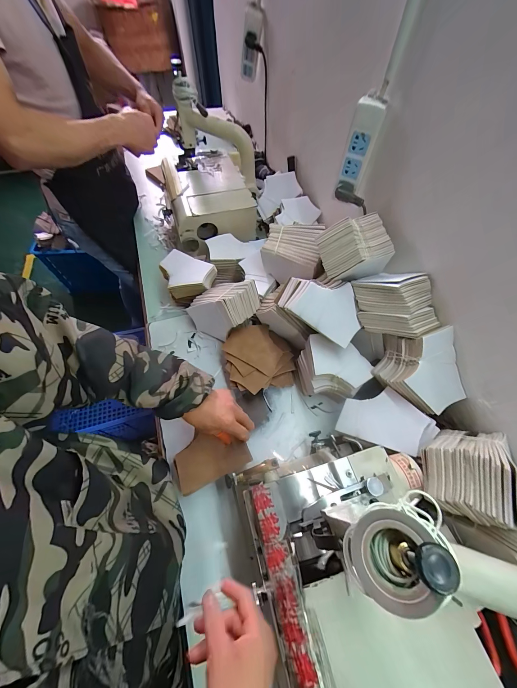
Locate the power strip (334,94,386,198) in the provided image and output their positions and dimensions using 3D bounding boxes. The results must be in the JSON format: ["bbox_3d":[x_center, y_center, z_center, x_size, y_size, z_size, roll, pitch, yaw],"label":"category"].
[{"bbox_3d":[0.191,-0.372,0.495,0.049,0.141,0.029,10,60,6],"label":"power strip"}]

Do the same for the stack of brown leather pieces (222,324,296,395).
[{"bbox_3d":[-0.001,0.029,0.583,0.143,0.048,0.151,-16,61,-9],"label":"stack of brown leather pieces"}]

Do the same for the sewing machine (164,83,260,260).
[{"bbox_3d":[-0.125,-0.467,0.695,0.265,0.264,0.329,-12,61,-7],"label":"sewing machine"}]

